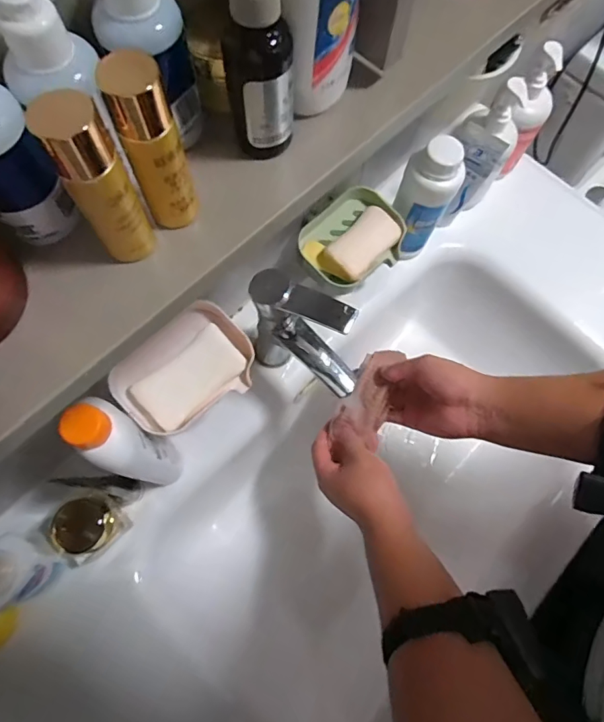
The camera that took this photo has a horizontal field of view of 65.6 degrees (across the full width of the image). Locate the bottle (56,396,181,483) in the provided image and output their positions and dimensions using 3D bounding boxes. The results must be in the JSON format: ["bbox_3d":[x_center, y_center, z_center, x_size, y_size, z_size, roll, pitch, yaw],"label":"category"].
[{"bbox_3d":[-0.150,0.075,0.410,0.048,0.201,0.042,27,72,7],"label":"bottle"}]

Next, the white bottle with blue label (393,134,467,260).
[{"bbox_3d":[0.150,-0.195,0.577,0.056,0.155,0.051,-26,74,-11],"label":"white bottle with blue label"}]

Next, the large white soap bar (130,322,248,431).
[{"bbox_3d":[-0.108,0.015,0.460,0.102,0.016,0.054,-42,77,-15],"label":"large white soap bar"}]

